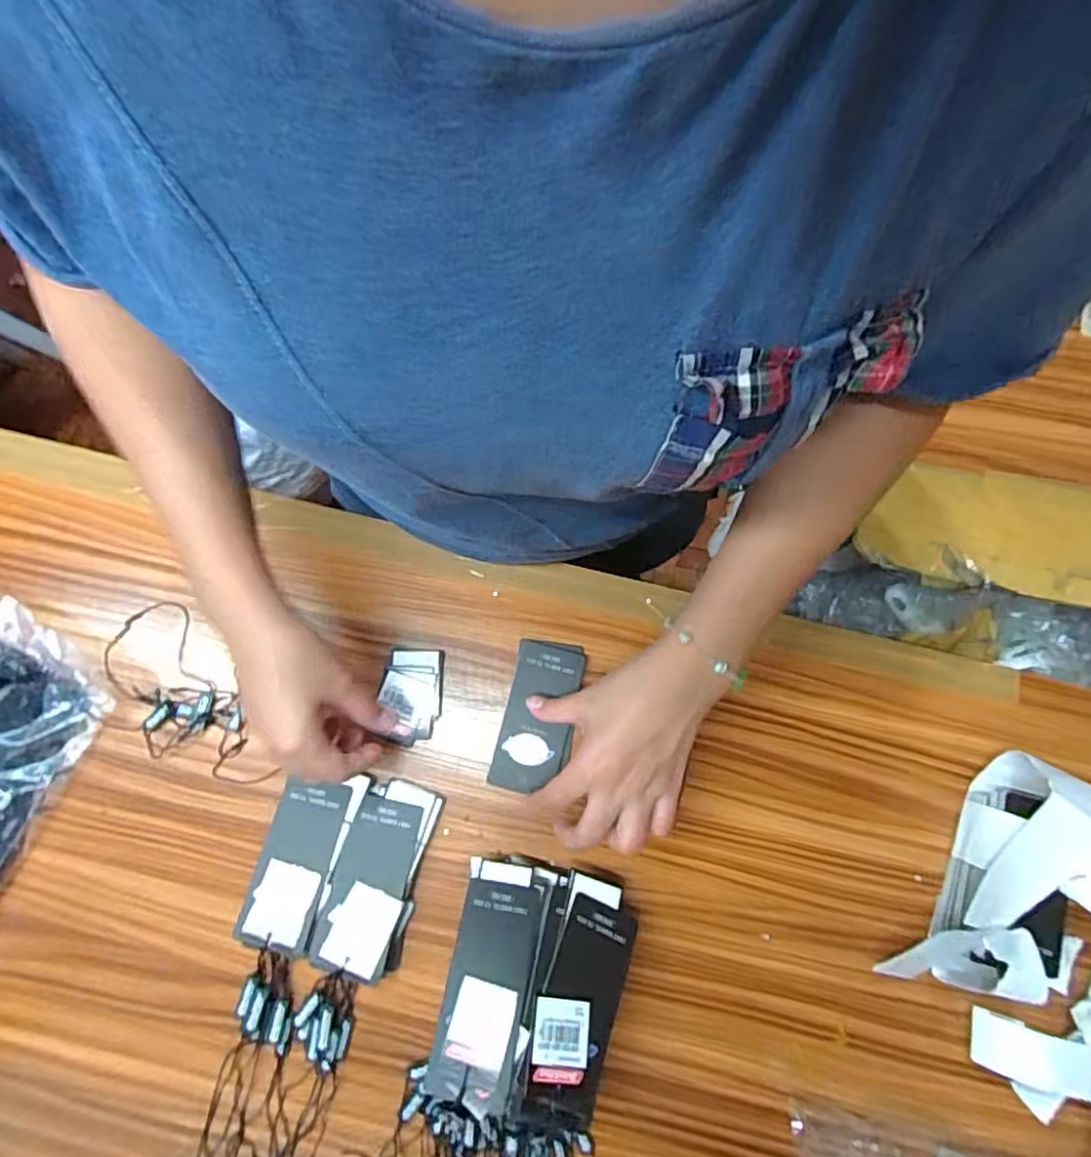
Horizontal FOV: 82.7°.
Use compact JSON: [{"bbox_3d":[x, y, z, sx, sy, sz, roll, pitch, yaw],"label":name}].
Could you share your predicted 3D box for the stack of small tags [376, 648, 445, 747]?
[{"bbox_3d":[-0.102,0.089,0.471,0.045,0.011,0.071,4,79,0],"label":"stack of small tags"}]

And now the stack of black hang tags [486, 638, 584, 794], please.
[{"bbox_3d":[-0.007,0.103,0.469,0.052,0.010,0.112,16,81,2],"label":"stack of black hang tags"}]

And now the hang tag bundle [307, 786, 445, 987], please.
[{"bbox_3d":[-0.117,0.207,0.433,0.057,0.030,0.120,14,80,3],"label":"hang tag bundle"}]

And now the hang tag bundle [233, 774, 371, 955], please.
[{"bbox_3d":[-0.172,0.194,0.435,0.056,0.031,0.111,15,80,3],"label":"hang tag bundle"}]

